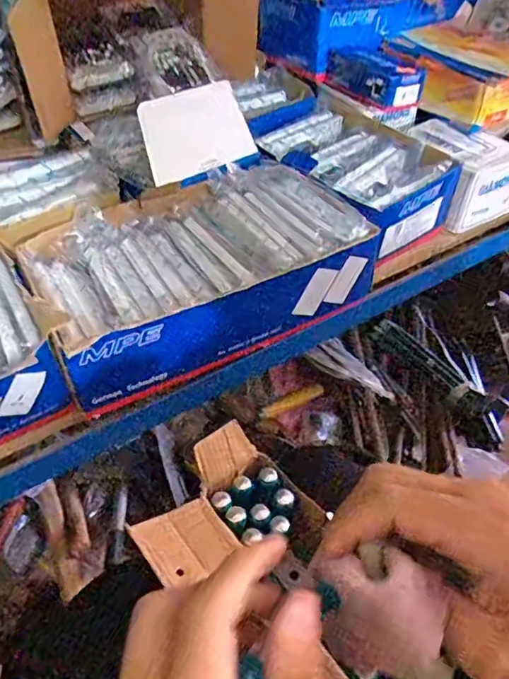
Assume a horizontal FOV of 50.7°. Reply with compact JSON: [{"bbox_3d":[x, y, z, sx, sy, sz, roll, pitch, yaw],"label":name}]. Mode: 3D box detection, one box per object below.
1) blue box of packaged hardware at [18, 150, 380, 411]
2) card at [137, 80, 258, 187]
[{"bbox_3d":[-0.050,-0.067,0.498,0.287,0.074,0.176,-22,50,-21],"label":"blue box of packaged hardware"},{"bbox_3d":[-0.058,-0.210,0.540,0.112,0.078,0.006,-28,19,-23],"label":"card"}]

